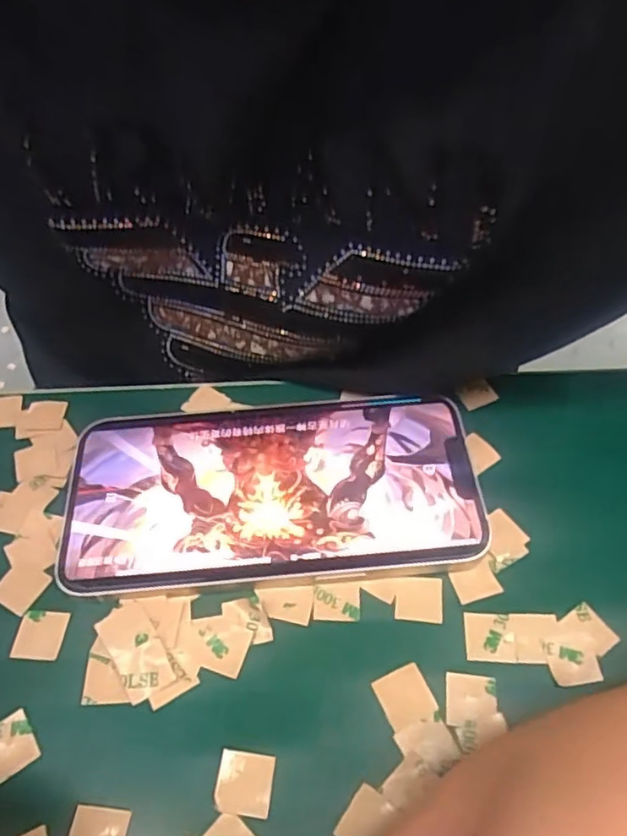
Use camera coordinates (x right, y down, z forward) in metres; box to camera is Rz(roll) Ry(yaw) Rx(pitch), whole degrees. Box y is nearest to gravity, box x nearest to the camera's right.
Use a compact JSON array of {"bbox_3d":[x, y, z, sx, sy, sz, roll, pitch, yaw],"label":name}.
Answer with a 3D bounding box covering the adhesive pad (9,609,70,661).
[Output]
[{"bbox_3d":[-0.088,0.069,0.198,0.015,0.004,0.015,3,54,3],"label":"adhesive pad"}]

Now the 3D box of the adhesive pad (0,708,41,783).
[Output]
[{"bbox_3d":[-0.089,0.095,0.178,0.016,0.004,0.015,-28,62,-22],"label":"adhesive pad"}]

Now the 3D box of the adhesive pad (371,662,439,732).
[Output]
[{"bbox_3d":[0.027,0.084,0.185,0.015,0.004,0.016,-20,55,-13],"label":"adhesive pad"}]

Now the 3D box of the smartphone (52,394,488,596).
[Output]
[{"bbox_3d":[-0.015,0.025,0.223,0.142,0.008,0.072,-4,54,-1],"label":"smartphone"}]

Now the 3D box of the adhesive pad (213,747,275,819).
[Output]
[{"bbox_3d":[-0.019,0.101,0.171,0.015,0.004,0.015,6,54,6],"label":"adhesive pad"}]

